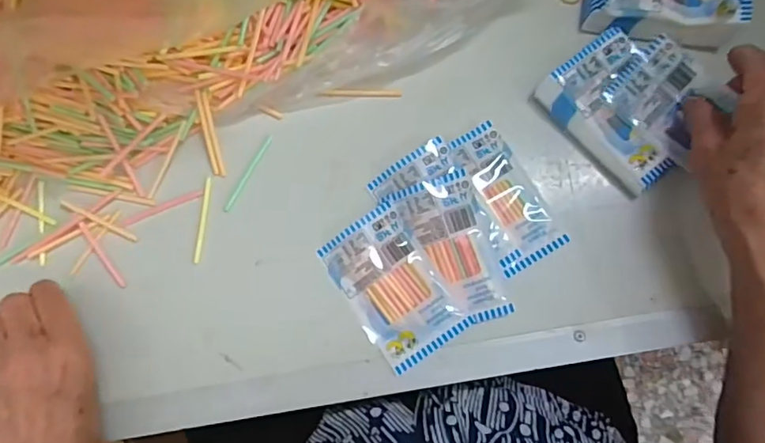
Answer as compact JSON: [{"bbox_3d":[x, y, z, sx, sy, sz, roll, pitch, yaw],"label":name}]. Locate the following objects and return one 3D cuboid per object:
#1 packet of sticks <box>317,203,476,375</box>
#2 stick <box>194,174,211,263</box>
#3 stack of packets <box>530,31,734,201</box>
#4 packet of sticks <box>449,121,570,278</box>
[{"bbox_3d":[0.007,0.046,0.383,0.062,0.013,0.102,-35,82,-5],"label":"packet of sticks"},{"bbox_3d":[-0.130,-0.001,0.396,0.005,0.004,0.062,7,81,2],"label":"stick"},{"bbox_3d":[0.180,-0.088,0.393,0.101,0.018,0.103,-43,87,-2],"label":"stack of packets"},{"bbox_3d":[0.087,-0.019,0.390,0.045,0.011,0.103,-29,82,-4],"label":"packet of sticks"}]

